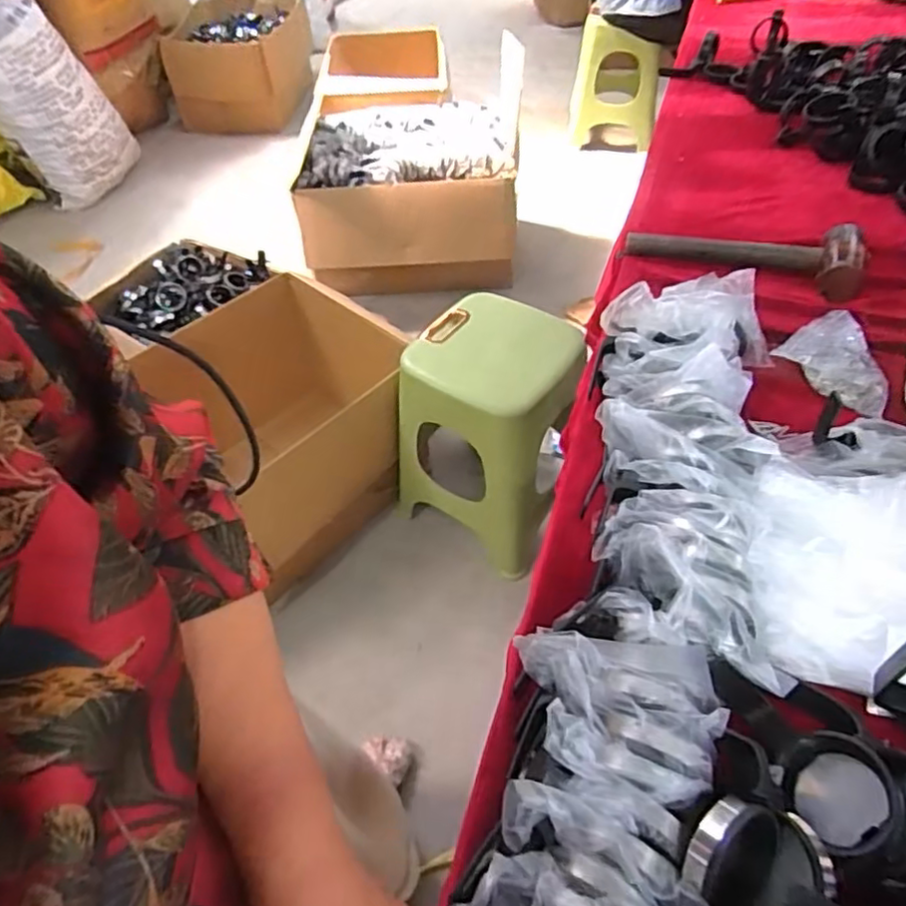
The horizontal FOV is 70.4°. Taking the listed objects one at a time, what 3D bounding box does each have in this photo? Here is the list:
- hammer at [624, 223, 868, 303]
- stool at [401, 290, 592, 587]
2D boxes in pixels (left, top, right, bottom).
[{"bbox_3d":[0.390,-0.276,0.862,0.295,0.056,0.105,22,53,22],"label":"hammer"},{"bbox_3d":[0.091,-0.030,1.322,0.314,0.444,0.294,25,55,24],"label":"stool"}]

